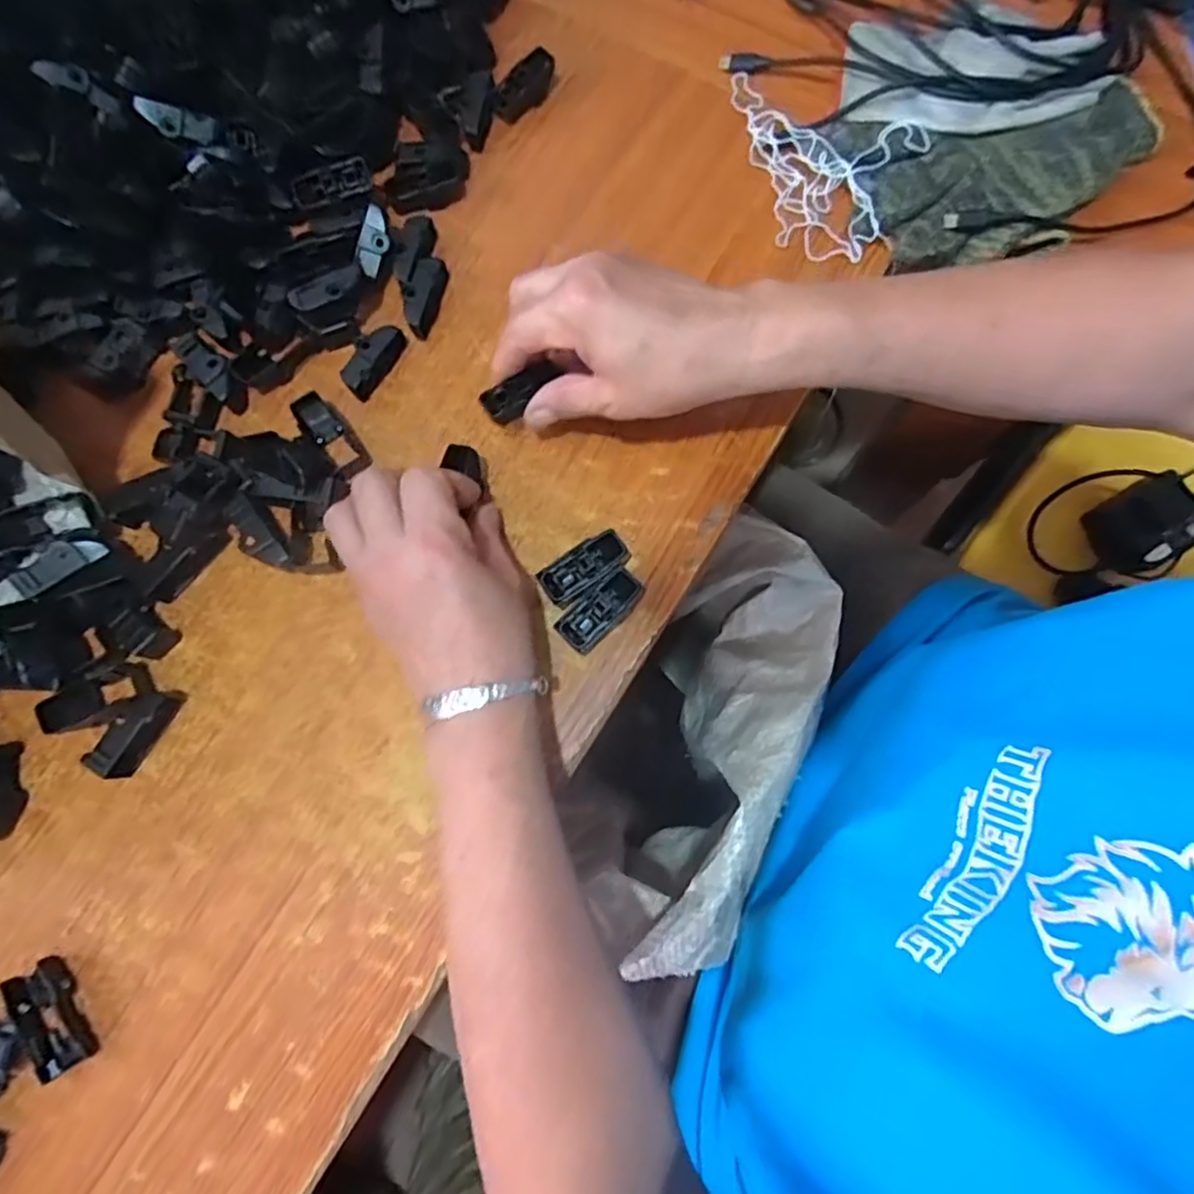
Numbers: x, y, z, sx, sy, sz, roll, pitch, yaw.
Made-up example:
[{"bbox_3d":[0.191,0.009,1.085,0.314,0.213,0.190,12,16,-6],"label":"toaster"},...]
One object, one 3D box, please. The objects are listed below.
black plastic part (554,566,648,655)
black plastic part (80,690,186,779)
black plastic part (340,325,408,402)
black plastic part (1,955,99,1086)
[{"bbox_3d":[0.003,0.007,0.370,0.051,0.016,0.023,-44,82,-7],"label":"black plastic part"},{"bbox_3d":[-0.244,0.071,0.362,0.020,0.021,0.049,36,81,8],"label":"black plastic part"},{"bbox_3d":[-0.132,-0.140,0.402,0.021,0.015,0.046,33,82,6],"label":"black plastic part"},{"bbox_3d":[-0.273,0.210,0.342,0.027,0.010,0.053,-34,80,-6],"label":"black plastic part"}]

